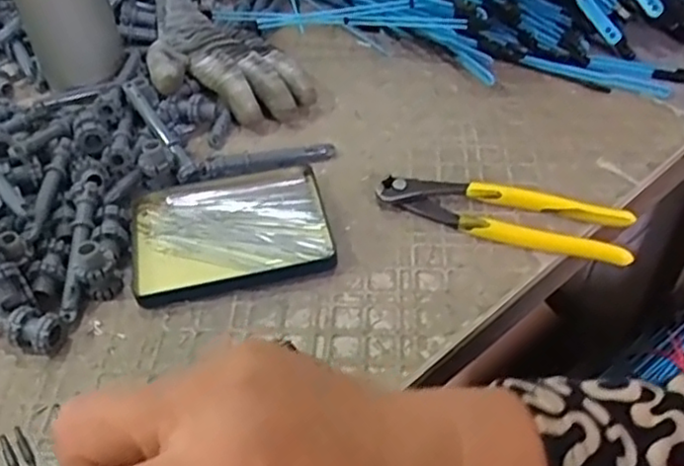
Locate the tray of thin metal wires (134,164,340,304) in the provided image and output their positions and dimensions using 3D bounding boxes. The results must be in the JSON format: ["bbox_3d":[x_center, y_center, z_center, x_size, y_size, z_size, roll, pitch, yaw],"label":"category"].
[{"bbox_3d":[-0.075,-0.005,0.465,0.127,0.012,0.102,-10,48,-8],"label":"tray of thin metal wires"}]

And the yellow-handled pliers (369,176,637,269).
[{"bbox_3d":[0.107,-0.014,0.463,0.162,0.022,0.042,15,49,14],"label":"yellow-handled pliers"}]

